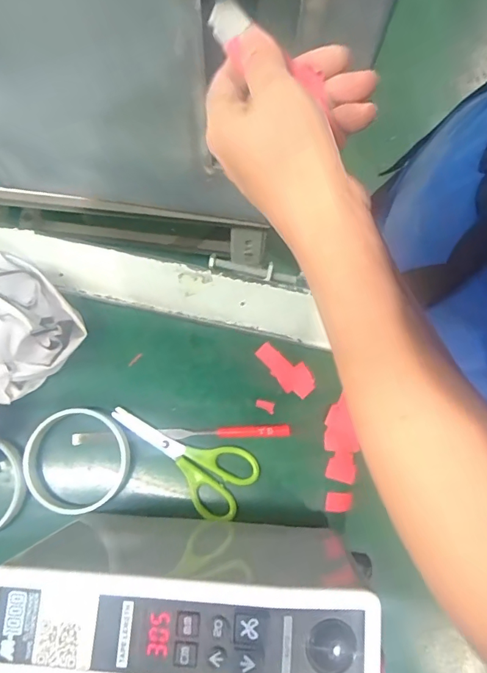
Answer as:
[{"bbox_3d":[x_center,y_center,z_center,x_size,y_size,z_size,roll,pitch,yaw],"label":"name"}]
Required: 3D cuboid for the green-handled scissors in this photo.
[{"bbox_3d":[-0.055,0.100,0.392,0.128,0.007,0.060,30,79,5],"label":"green-handled scissors"}]

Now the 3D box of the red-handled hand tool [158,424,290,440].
[{"bbox_3d":[-0.015,0.081,0.393,0.107,0.009,0.010,-1,78,-2],"label":"red-handled hand tool"}]

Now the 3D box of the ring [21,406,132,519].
[{"bbox_3d":[-0.137,0.102,0.385,0.081,0.019,0.083,0,78,-1],"label":"ring"}]

